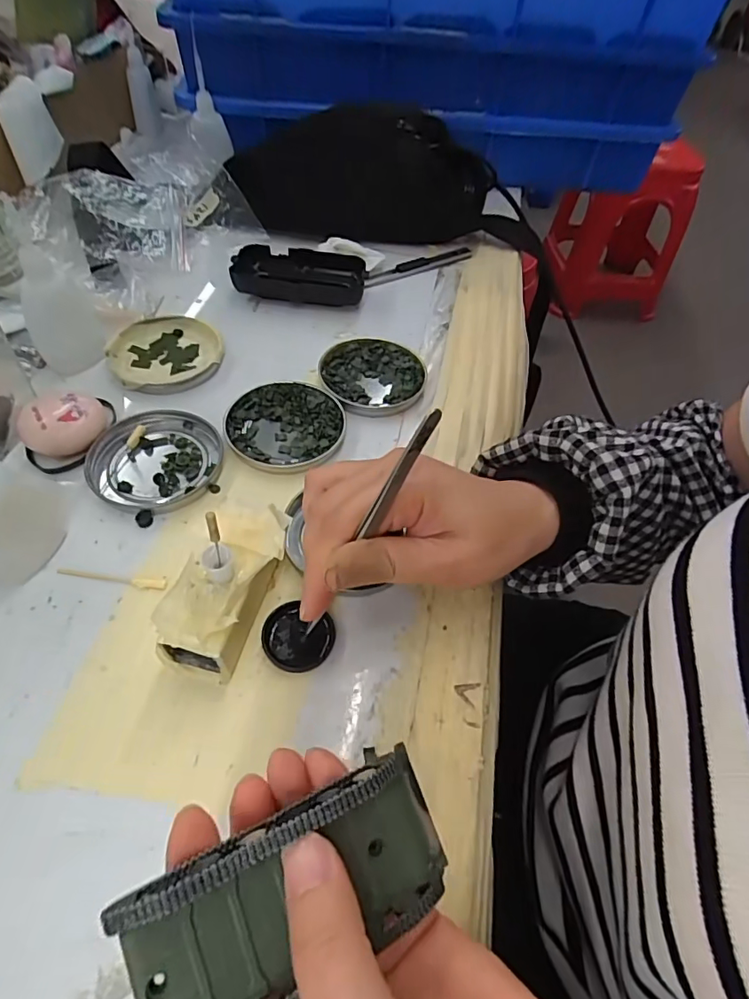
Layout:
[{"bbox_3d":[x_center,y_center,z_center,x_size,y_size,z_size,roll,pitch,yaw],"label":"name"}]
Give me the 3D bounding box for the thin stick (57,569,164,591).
[{"bbox_3d":[-0.141,0.042,0.279,0.059,0.004,0.006,8,53,0],"label":"thin stick"}]

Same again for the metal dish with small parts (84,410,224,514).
[{"bbox_3d":[-0.138,-0.025,0.326,0.074,0.009,0.077,3,53,-4],"label":"metal dish with small parts"}]

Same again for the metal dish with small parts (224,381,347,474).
[{"bbox_3d":[-0.060,-0.051,0.351,0.078,0.009,0.074,3,53,-4],"label":"metal dish with small parts"}]

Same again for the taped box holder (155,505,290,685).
[{"bbox_3d":[-0.072,0.041,0.264,0.046,0.039,0.093,16,50,7],"label":"taped box holder"}]

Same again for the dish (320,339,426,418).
[{"bbox_3d":[-0.002,-0.094,0.388,0.076,0.009,0.076,3,53,-4],"label":"dish"}]

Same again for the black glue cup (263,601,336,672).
[{"bbox_3d":[-0.039,0.071,0.265,0.036,0.007,0.031,23,54,11],"label":"black glue cup"}]

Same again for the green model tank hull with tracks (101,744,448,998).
[{"bbox_3d":[-0.020,0.114,0.152,0.095,0.021,0.043,-16,56,-28],"label":"green model tank hull with tracks"}]

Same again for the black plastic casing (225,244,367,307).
[{"bbox_3d":[-0.064,-0.190,0.446,0.107,0.024,0.050,5,53,-2],"label":"black plastic casing"}]

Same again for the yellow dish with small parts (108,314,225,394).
[{"bbox_3d":[-0.155,-0.109,0.389,0.077,0.012,0.079,3,53,-4],"label":"yellow dish with small parts"}]

